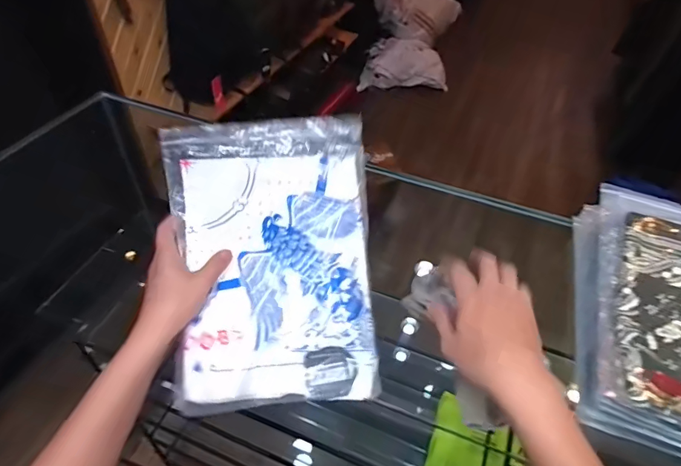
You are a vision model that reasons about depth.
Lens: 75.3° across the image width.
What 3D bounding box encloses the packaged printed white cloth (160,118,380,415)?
[{"bbox_3d":[-0.080,0.026,0.522,0.240,0.043,0.337,-3,74,-9],"label":"packaged printed white cloth"}]

